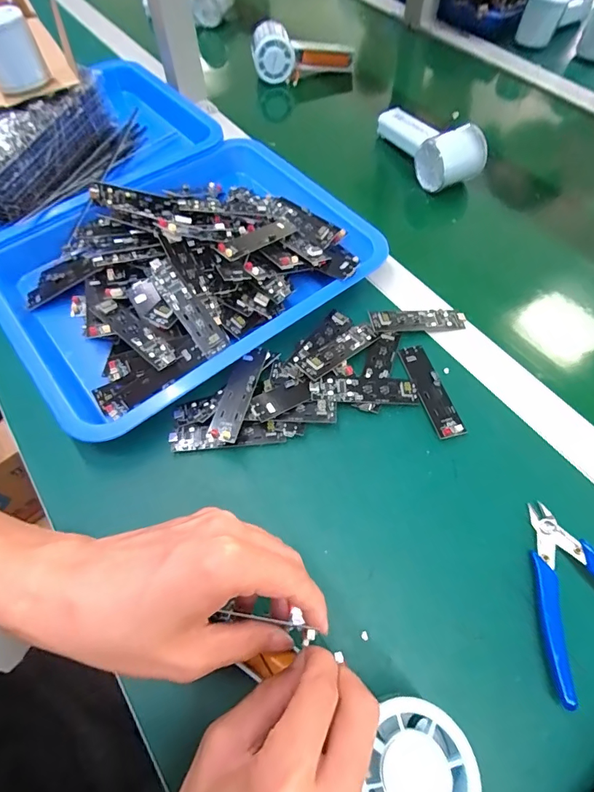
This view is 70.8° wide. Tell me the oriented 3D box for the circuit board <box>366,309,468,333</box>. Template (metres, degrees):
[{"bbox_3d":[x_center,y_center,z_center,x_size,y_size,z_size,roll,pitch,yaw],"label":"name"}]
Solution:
[{"bbox_3d":[0.114,-0.070,0.388,0.091,0.006,0.023,-4,74,-13],"label":"circuit board"}]

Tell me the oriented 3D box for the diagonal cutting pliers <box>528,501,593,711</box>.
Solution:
[{"bbox_3d":[0.189,0.127,0.273,0.080,0.009,0.113,-16,53,8],"label":"diagonal cutting pliers"}]

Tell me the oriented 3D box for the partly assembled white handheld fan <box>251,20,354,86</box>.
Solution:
[{"bbox_3d":[0.010,-0.514,0.623,0.152,0.059,0.051,-6,62,-3],"label":"partly assembled white handheld fan"}]

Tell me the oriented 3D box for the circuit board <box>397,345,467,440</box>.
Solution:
[{"bbox_3d":[0.114,-0.006,0.357,0.025,0.007,0.091,-14,62,-7],"label":"circuit board"}]

